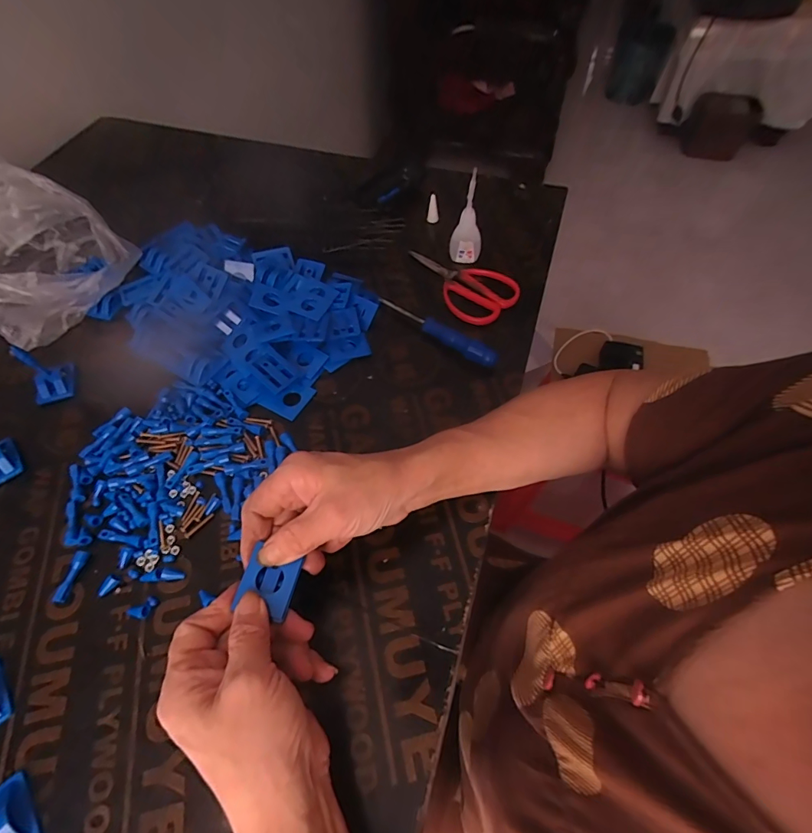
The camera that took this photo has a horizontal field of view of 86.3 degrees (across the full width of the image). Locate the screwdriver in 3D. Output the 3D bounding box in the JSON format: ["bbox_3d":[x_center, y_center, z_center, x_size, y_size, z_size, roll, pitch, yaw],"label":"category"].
[{"bbox_3d":[0.029,-0.092,0.454,0.149,0.015,0.019,32,64,19],"label":"screwdriver"}]

